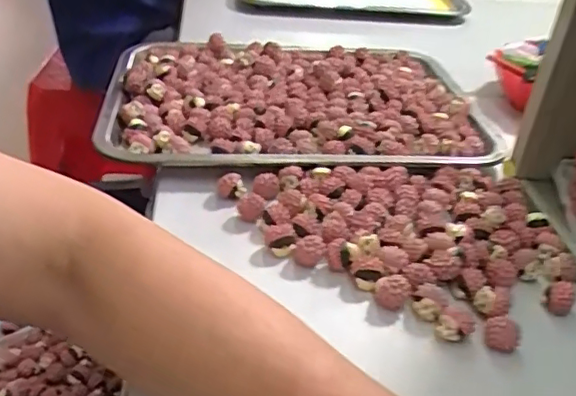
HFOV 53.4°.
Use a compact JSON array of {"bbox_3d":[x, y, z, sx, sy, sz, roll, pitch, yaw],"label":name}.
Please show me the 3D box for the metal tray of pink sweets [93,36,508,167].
[{"bbox_3d":[0.010,-0.102,0.573,0.352,0.033,0.269,-2,34,-5],"label":"metal tray of pink sweets"}]

